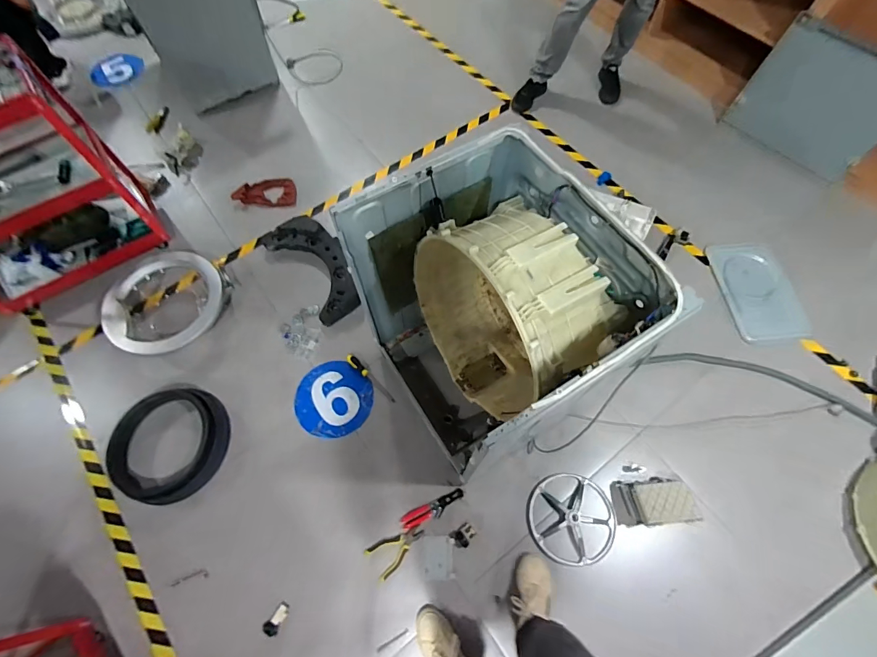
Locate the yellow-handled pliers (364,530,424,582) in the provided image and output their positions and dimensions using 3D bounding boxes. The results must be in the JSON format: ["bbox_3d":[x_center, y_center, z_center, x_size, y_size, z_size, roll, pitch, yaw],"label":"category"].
[{"bbox_3d":[-0.130,0.698,1.291,0.182,0.014,0.099,-33,71,-12],"label":"yellow-handled pliers"}]

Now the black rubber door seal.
[{"bbox_3d":[-0.922,0.395,1.400,0.365,0.061,0.375,0,68,1],"label":"black rubber door seal"}]

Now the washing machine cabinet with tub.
[{"bbox_3d":[0.138,0.002,1.164,0.538,0.795,0.601,-31,70,-11],"label":"washing machine cabinet with tub"}]

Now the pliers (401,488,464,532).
[{"bbox_3d":[-0.017,0.593,1.331,0.216,0.010,0.051,-22,69,-8],"label":"pliers"}]

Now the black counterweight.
[{"bbox_3d":[-0.509,-0.275,1.689,0.237,0.057,0.519,-37,72,-13],"label":"black counterweight"}]

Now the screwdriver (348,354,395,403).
[{"bbox_3d":[-0.256,0.187,1.516,0.033,0.027,0.261,-41,73,-15],"label":"screwdriver"}]

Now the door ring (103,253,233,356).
[{"bbox_3d":[-1.055,-0.116,1.570,0.364,0.136,0.438,37,73,14],"label":"door ring"}]

